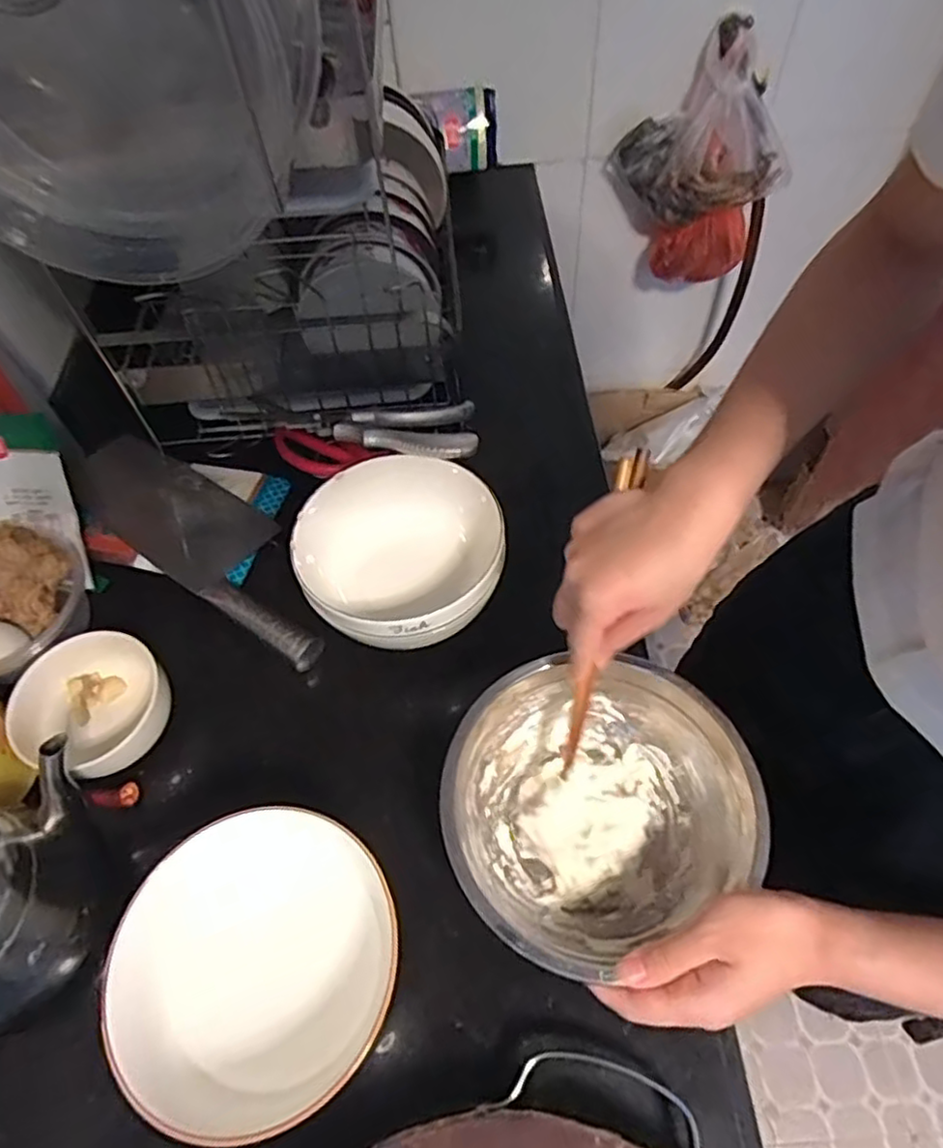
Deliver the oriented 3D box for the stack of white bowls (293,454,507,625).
[{"bbox_3d":[-0.052,-0.006,0.530,0.149,0.095,0.148,-10,57,-3],"label":"stack of white bowls"}]

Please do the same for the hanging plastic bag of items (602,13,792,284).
[{"bbox_3d":[0.306,-0.555,0.919,0.217,0.294,0.107,5,57,6],"label":"hanging plastic bag of items"}]

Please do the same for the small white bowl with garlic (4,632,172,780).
[{"bbox_3d":[-0.279,0.097,0.498,0.107,0.047,0.097,13,59,11],"label":"small white bowl with garlic"}]

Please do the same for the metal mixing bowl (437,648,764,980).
[{"bbox_3d":[0.076,0.149,0.443,0.185,0.073,0.169,-25,59,-13],"label":"metal mixing bowl"}]

